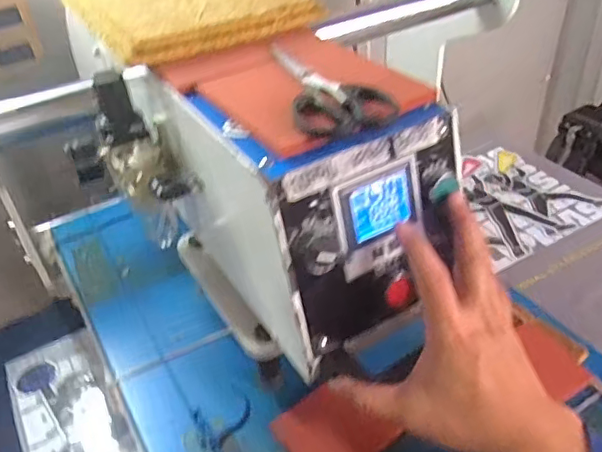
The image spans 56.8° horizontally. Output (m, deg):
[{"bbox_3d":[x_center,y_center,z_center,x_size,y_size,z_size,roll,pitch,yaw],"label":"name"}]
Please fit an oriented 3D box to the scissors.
[{"bbox_3d":[0.017,-0.111,0.416,0.067,0.010,0.158,-10,39,-7],"label":"scissors"}]

